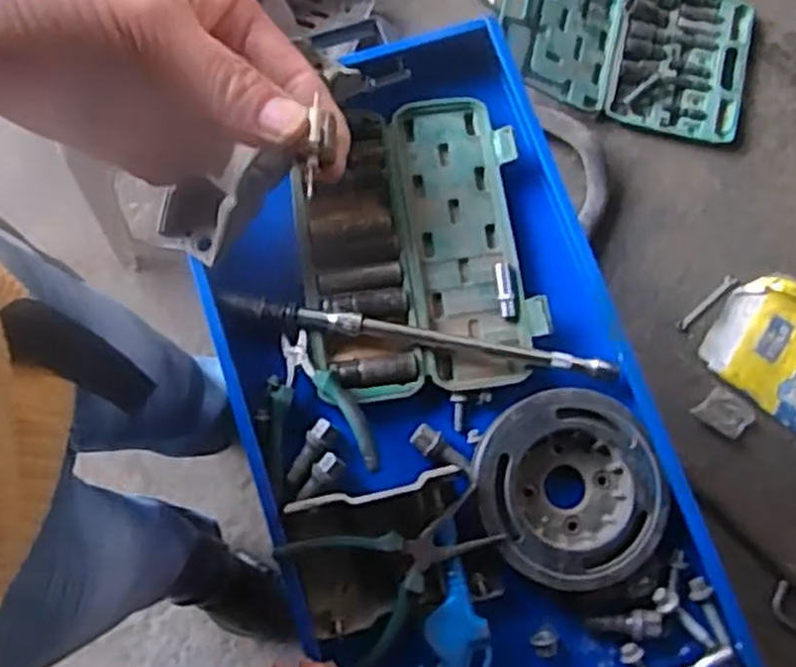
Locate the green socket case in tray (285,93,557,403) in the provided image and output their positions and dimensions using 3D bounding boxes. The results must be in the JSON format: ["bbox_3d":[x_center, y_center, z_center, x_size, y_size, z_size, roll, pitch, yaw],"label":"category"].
[{"bbox_3d":[0.017,-0.084,0.736,0.206,0.038,0.280,-8,80,-3],"label":"green socket case in tray"}]

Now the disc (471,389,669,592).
[{"bbox_3d":[0.146,0.133,0.674,0.157,0.033,0.160,0,79,-2],"label":"disc"}]

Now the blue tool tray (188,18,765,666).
[{"bbox_3d":[0.043,0.050,0.692,0.360,0.066,0.645,-18,80,-5],"label":"blue tool tray"}]

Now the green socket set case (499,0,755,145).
[{"bbox_3d":[0.427,-0.563,1.467,0.490,0.089,0.316,14,79,1],"label":"green socket set case"}]

